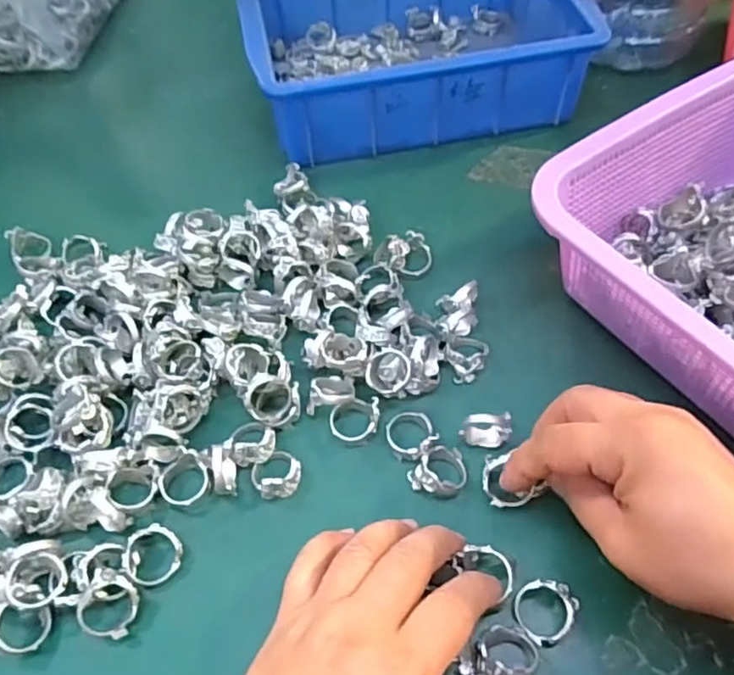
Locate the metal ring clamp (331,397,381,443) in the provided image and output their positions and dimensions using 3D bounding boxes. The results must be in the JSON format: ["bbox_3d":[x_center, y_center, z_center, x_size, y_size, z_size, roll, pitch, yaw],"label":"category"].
[{"bbox_3d":[-0.007,0.043,0.331,0.027,0.018,0.022,-4,55,-1],"label":"metal ring clamp"}]

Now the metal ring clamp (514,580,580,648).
[{"bbox_3d":[0.081,0.122,0.276,0.029,0.015,0.025,-2,55,1],"label":"metal ring clamp"}]

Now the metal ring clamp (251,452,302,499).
[{"bbox_3d":[-0.046,0.068,0.316,0.024,0.018,0.024,-1,55,1],"label":"metal ring clamp"}]

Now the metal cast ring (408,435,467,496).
[{"bbox_3d":[0.037,0.066,0.314,0.026,0.015,0.028,29,61,20],"label":"metal cast ring"}]

